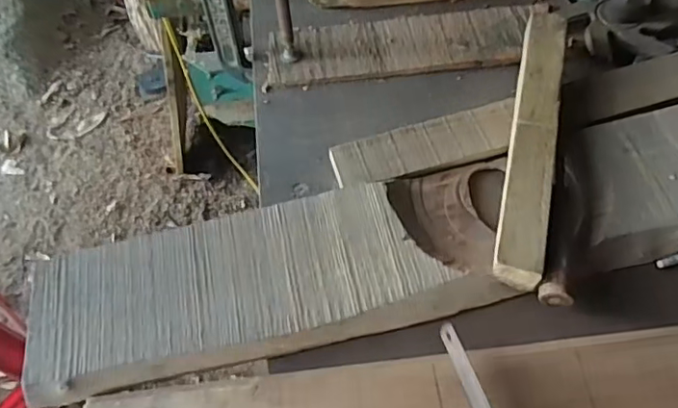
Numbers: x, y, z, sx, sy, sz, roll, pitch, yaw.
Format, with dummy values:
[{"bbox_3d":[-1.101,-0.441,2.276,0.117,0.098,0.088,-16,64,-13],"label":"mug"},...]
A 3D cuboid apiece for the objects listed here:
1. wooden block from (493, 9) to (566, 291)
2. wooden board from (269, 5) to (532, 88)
[{"bbox_3d":[0.183,-0.068,0.526,0.039,0.039,0.314,12,62,9],"label":"wooden block"},{"bbox_3d":[0.070,-0.185,0.644,0.298,0.009,0.089,-4,57,-2],"label":"wooden board"}]

